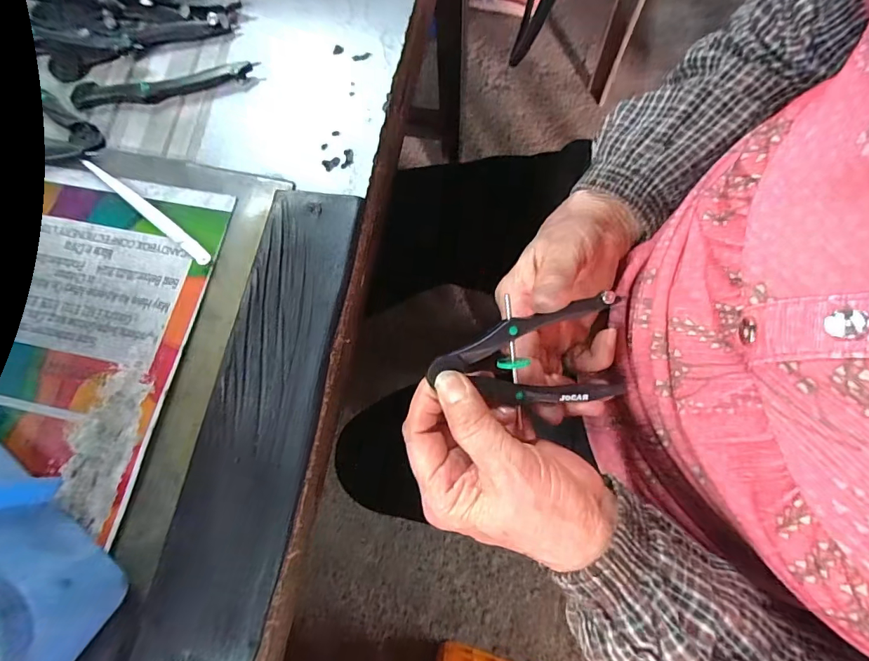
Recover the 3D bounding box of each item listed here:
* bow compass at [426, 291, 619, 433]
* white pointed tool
[{"bbox_3d":[0.051,0.019,0.237,0.104,0.018,0.059,-18,101,-8],"label":"bow compass"},{"bbox_3d":[-0.160,-0.067,0.239,0.104,0.007,0.008,37,79,13],"label":"white pointed tool"}]

